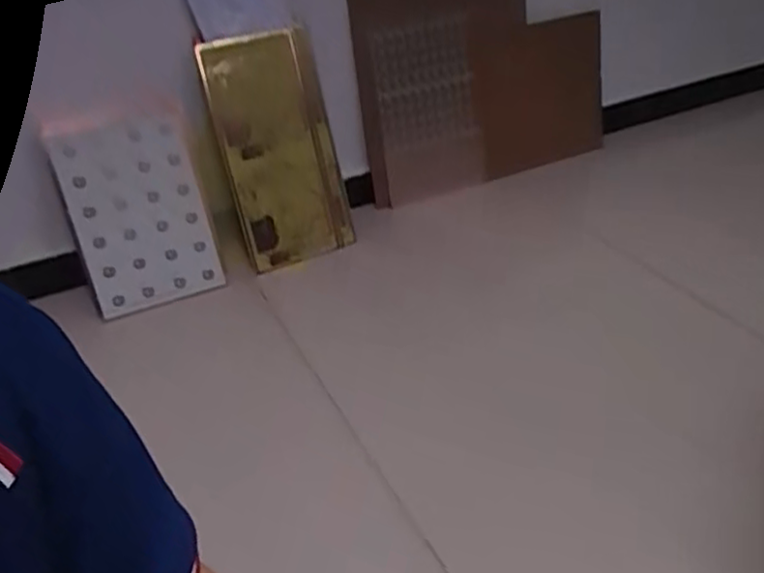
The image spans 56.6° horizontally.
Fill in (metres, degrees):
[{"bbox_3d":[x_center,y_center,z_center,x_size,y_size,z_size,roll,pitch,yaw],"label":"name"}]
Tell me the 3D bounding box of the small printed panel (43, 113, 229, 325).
[{"bbox_3d":[-0.540,-0.167,1.573,0.282,0.414,0.026,-17,5,-14],"label":"small printed panel"}]

